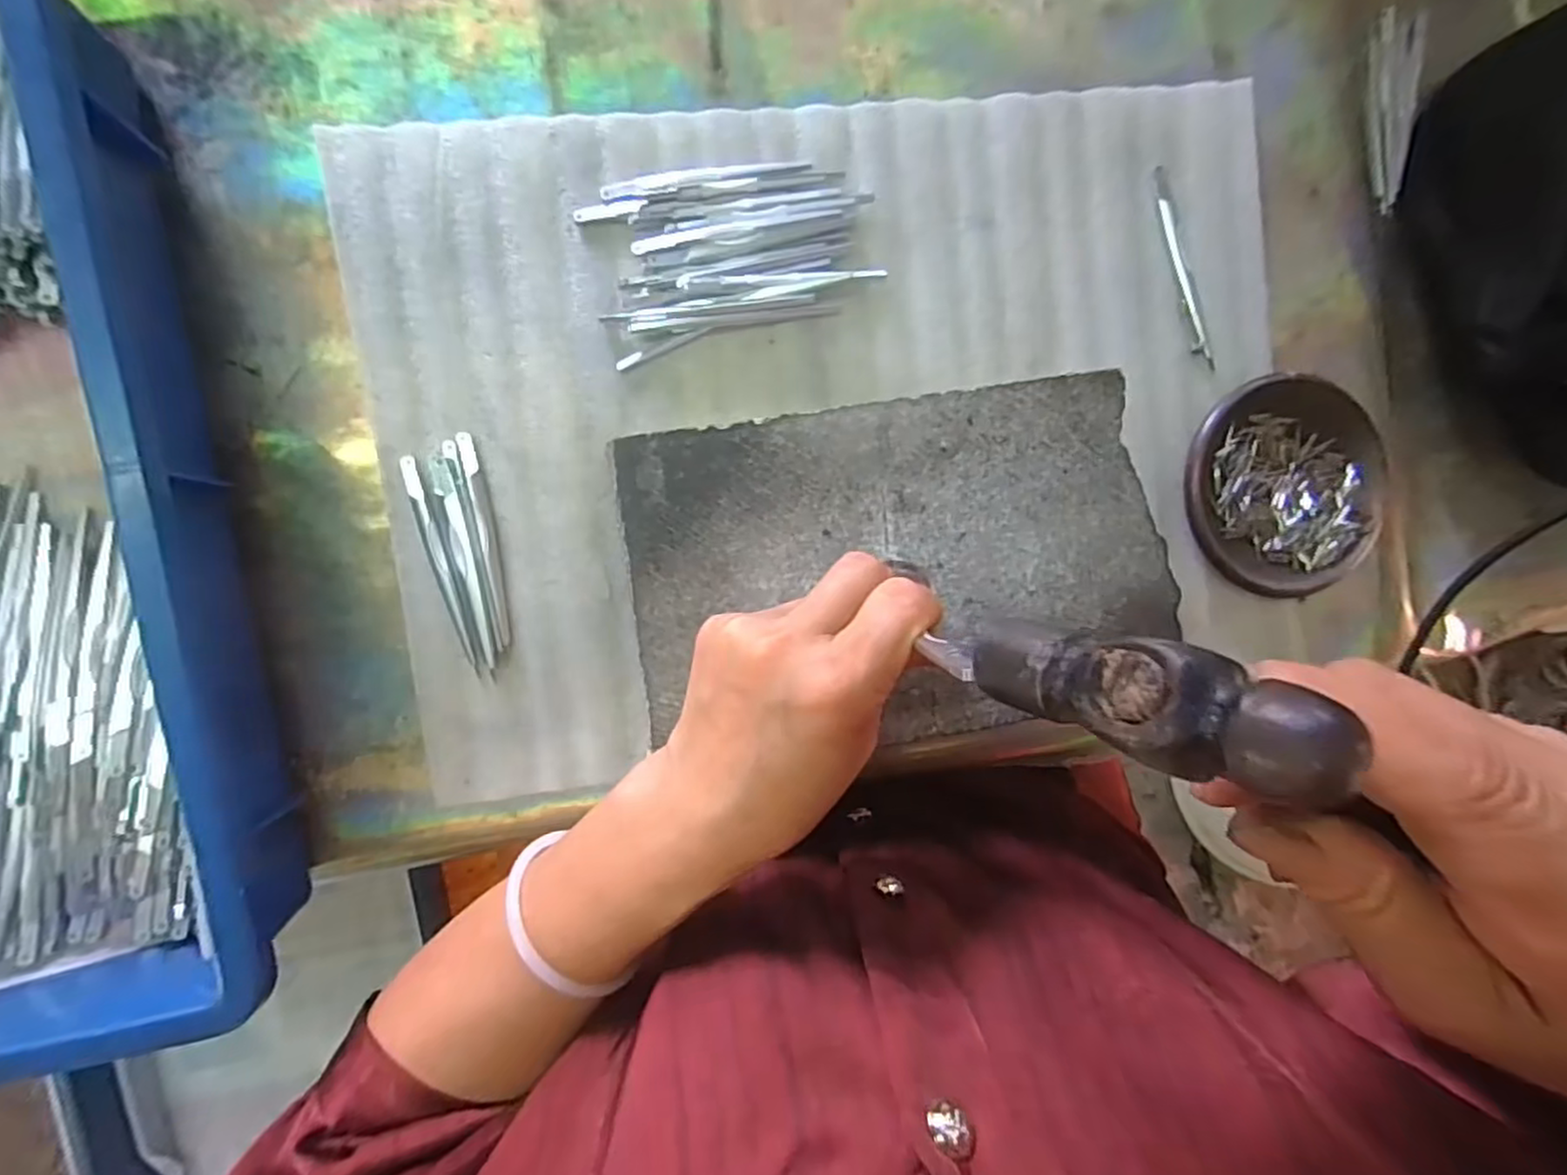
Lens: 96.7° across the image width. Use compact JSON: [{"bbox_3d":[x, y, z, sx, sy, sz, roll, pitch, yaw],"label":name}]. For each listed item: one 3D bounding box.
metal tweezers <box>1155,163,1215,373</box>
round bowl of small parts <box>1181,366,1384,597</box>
[{"bbox_3d":[0.212,-0.168,0.369,0.010,0.004,0.105,-17,94,-7],"label":"metal tweezers"},{"bbox_3d":[0.268,-0.053,0.373,0.111,0.019,0.113,0,91,-7],"label":"round bowl of small parts"}]

